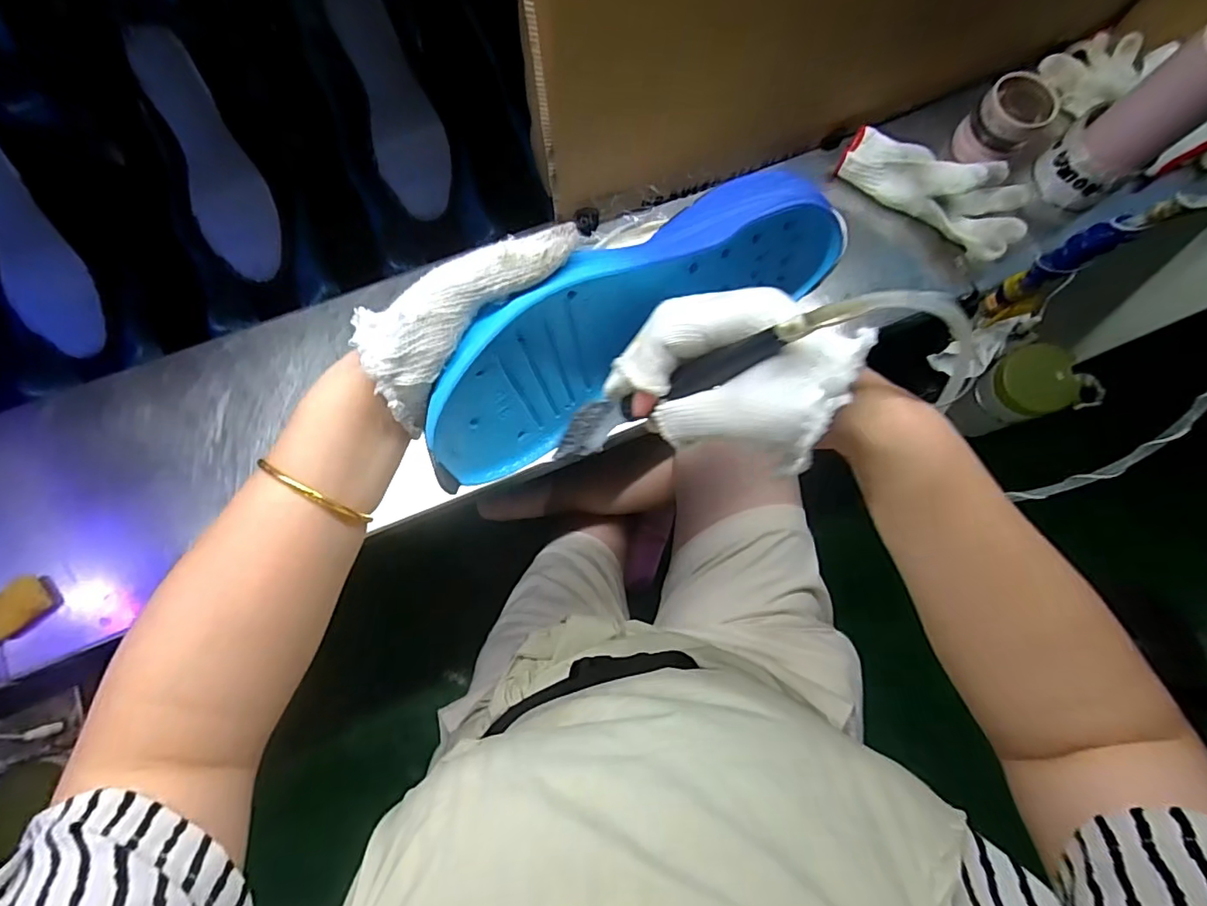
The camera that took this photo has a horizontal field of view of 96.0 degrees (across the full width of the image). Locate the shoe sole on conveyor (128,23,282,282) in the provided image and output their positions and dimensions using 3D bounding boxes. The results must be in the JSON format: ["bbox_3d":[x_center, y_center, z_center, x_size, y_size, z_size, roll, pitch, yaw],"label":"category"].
[{"bbox_3d":[-0.404,-0.306,0.559,0.074,0.022,0.242,-21,104,-6],"label":"shoe sole on conveyor"}]

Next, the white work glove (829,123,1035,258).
[{"bbox_3d":[0.337,-0.272,0.552,0.189,0.053,0.087,29,76,8],"label":"white work glove"}]

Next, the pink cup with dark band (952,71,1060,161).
[{"bbox_3d":[0.414,-0.343,0.561,0.063,0.062,0.062,0,73,0],"label":"pink cup with dark band"}]

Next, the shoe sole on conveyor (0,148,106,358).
[{"bbox_3d":[-0.576,-0.215,0.538,0.078,0.013,0.237,-22,103,-6],"label":"shoe sole on conveyor"}]

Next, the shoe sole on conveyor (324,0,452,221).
[{"bbox_3d":[-0.225,-0.379,0.583,0.075,0.017,0.232,-20,107,-6],"label":"shoe sole on conveyor"}]

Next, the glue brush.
[{"bbox_3d":[0.040,-0.034,0.276,0.019,0.178,0.031,8,67,-43],"label":"glue brush"}]

